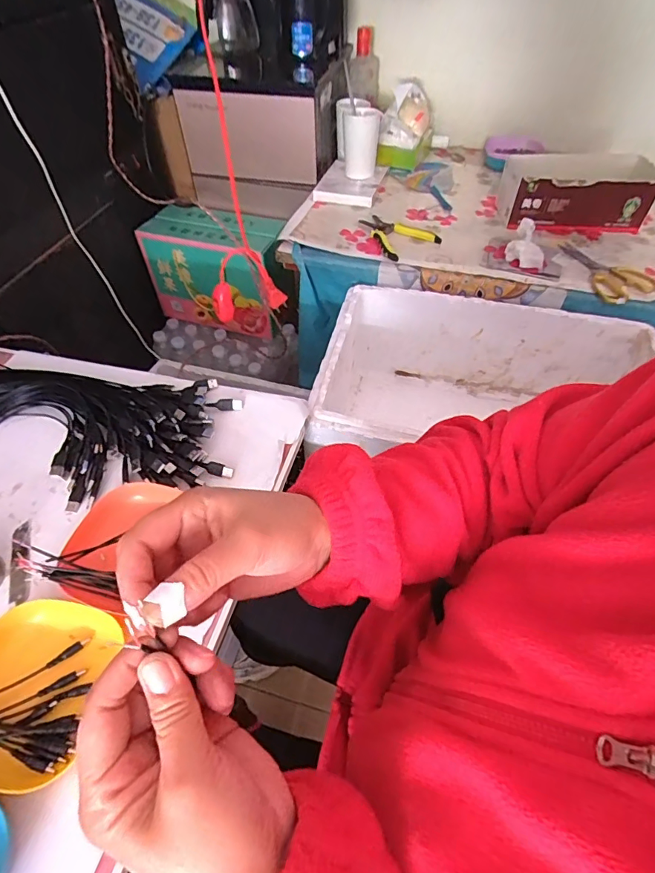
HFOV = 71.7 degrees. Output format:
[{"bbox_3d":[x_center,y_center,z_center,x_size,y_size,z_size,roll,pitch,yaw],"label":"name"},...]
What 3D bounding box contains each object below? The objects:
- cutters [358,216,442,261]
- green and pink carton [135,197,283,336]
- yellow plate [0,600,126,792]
[{"bbox_3d":[0.135,-0.397,0.879,0.123,0.015,0.145,-23,55,-17],"label":"cutters"},{"bbox_3d":[-0.270,-0.414,1.133,0.318,0.239,0.150,14,53,11],"label":"green and pink carton"},{"bbox_3d":[-0.264,0.221,0.402,0.116,0.030,0.137,5,51,5],"label":"yellow plate"}]

